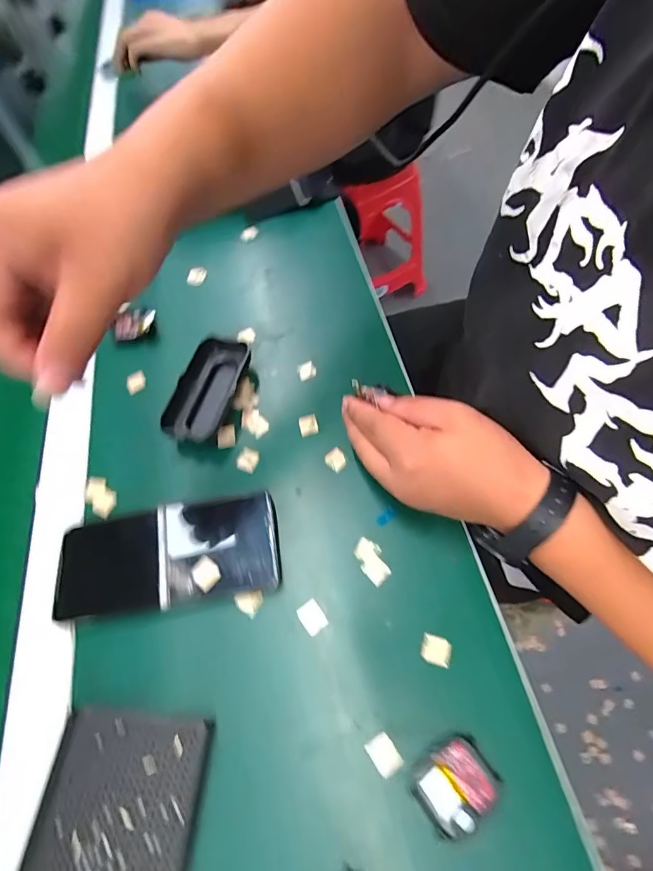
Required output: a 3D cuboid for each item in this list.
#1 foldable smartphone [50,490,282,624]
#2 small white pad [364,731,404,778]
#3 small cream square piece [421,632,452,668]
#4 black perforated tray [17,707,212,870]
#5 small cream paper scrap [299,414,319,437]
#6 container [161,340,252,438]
[{"bbox_3d":[-0.118,0.088,0.324,0.158,0.013,0.074,-9,60,-6],"label":"foldable smartphone"},{"bbox_3d":[0.035,0.195,0.265,0.016,0.005,0.020,-32,63,-14],"label":"small white pad"},{"bbox_3d":[0.074,0.145,0.292,0.019,0.005,0.017,17,63,13],"label":"small cream square piece"},{"bbox_3d":[-0.122,0.235,0.242,0.088,0.020,0.134,5,61,6],"label":"black perforated tray"},{"bbox_3d":[-0.016,-0.009,0.386,0.016,0.006,0.020,-12,60,-3],"label":"small cream paper scrap"},{"bbox_3d":[-0.107,-0.045,0.399,0.048,0.025,0.112,18,63,13],"label":"container"}]

